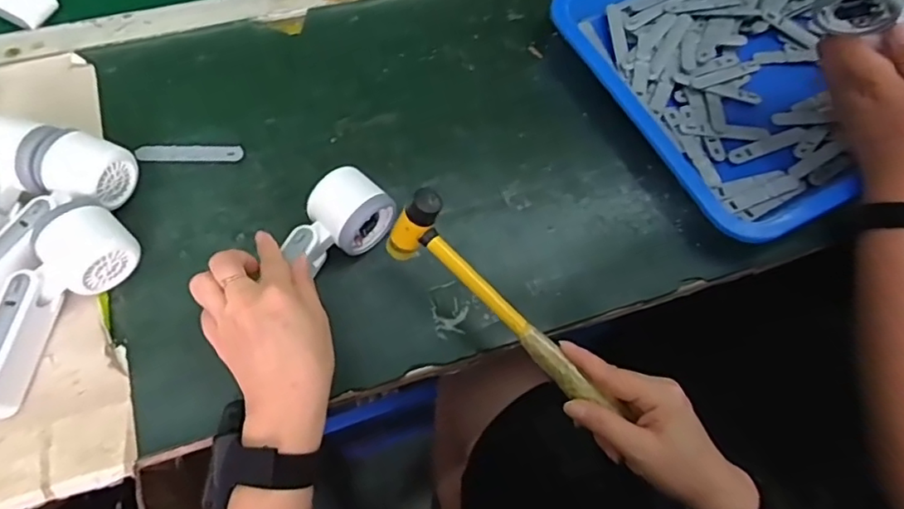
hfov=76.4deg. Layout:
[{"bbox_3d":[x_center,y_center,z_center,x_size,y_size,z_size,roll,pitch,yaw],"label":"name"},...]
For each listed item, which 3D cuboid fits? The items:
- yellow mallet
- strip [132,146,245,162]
[{"bbox_3d":[0.034,0.041,0.428,0.194,0.057,0.037,45,71,5],"label":"yellow mallet"},{"bbox_3d":[-0.240,-0.093,0.527,0.092,0.005,0.017,-2,66,-4],"label":"strip"}]

